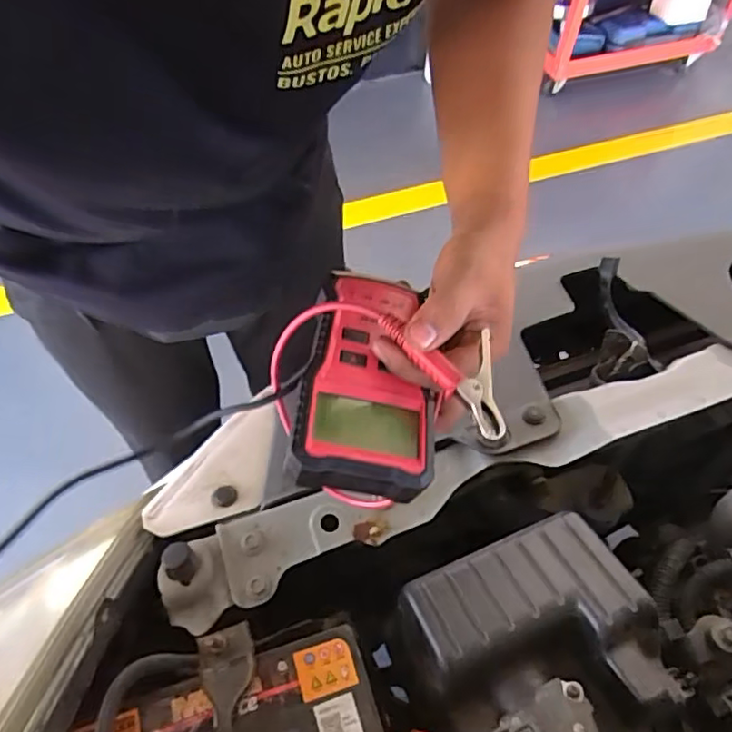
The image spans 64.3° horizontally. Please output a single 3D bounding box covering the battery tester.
[{"bbox_3d":[0.000,0.009,0.361,0.077,0.033,0.148,0,57,-2],"label":"battery tester"}]

